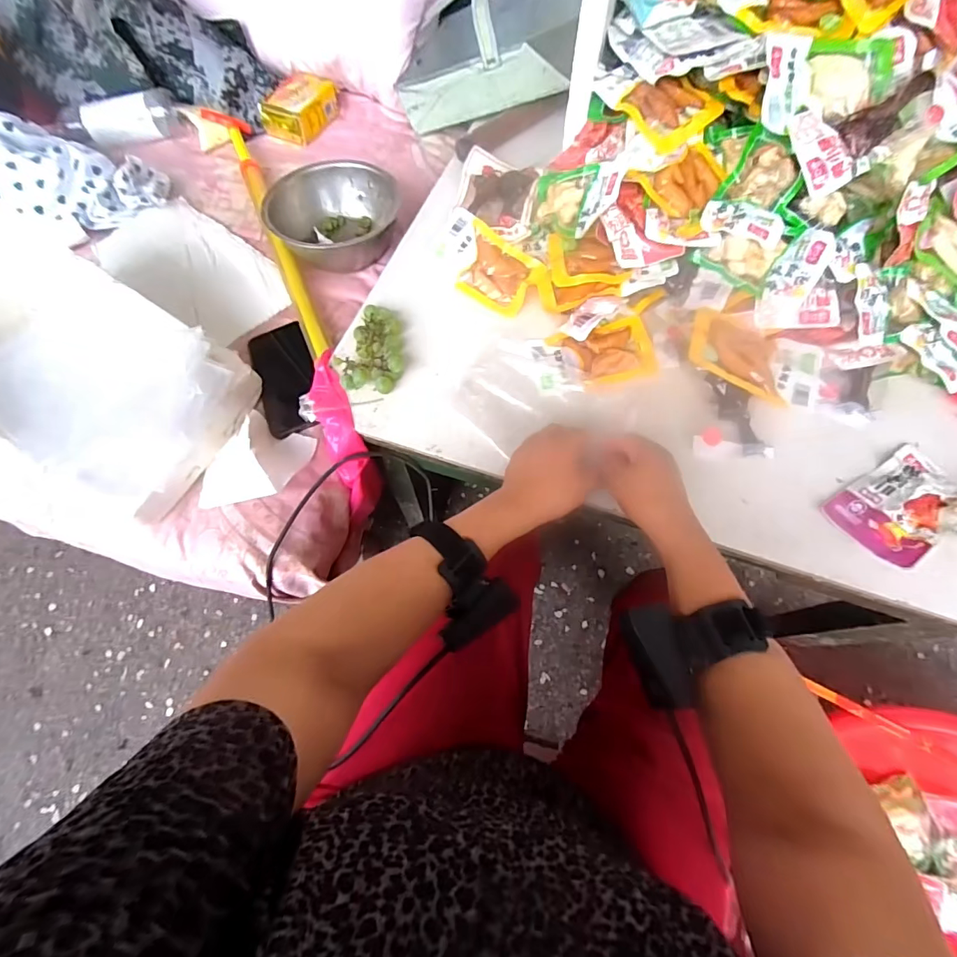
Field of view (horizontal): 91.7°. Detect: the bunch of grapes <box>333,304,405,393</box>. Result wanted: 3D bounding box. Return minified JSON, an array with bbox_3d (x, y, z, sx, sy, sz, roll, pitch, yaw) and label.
[{"bbox_3d":[-0.121,-0.153,0.527,0.066,0.029,0.112,-1,66,0],"label":"bunch of grapes"}]

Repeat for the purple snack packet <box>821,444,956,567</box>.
[{"bbox_3d":[0.405,0.020,0.443,0.137,0.018,0.077,-34,69,-13],"label":"purple snack packet"}]

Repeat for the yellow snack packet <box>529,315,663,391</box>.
[{"bbox_3d":[0.131,-0.139,0.522,0.135,0.009,0.084,-10,66,-4],"label":"yellow snack packet"}]

